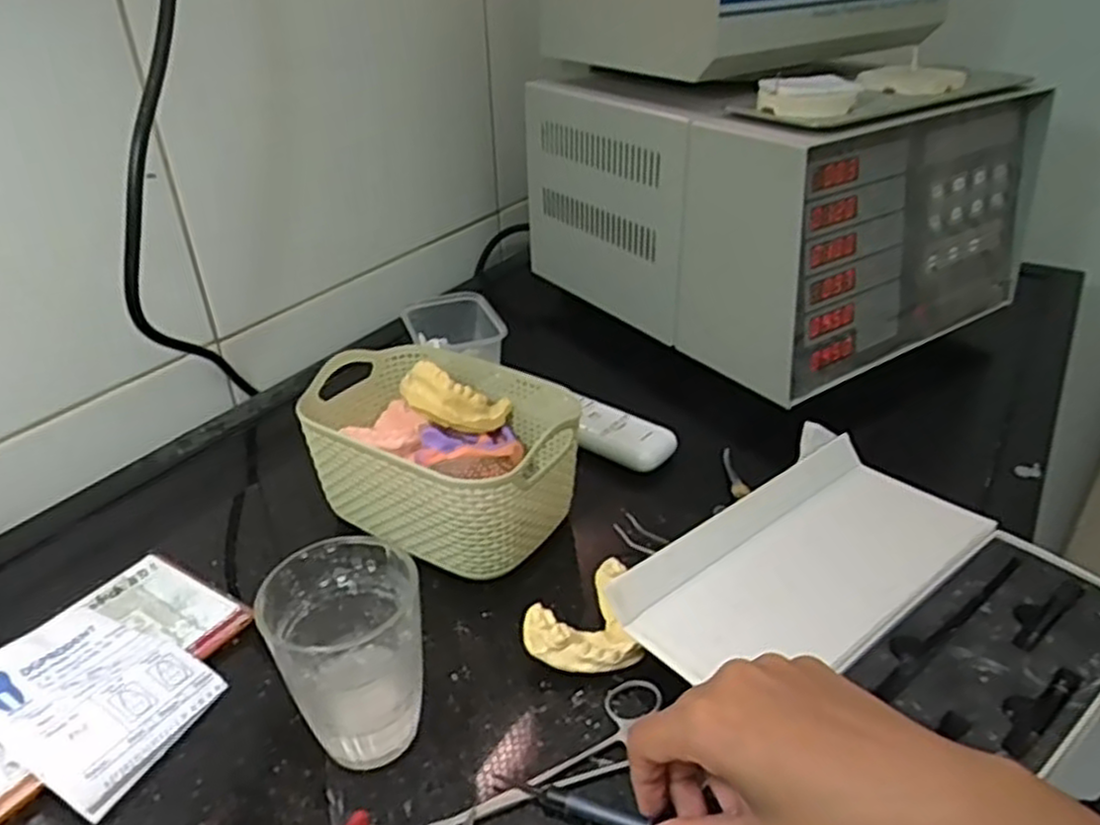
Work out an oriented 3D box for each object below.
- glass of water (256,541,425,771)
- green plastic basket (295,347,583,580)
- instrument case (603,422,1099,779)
[{"bbox_3d":[-0.087,0.112,0.357,0.064,0.092,0.060,-27,39,-33],"label":"glass of water"},{"bbox_3d":[-0.071,0.027,0.493,0.176,0.088,0.115,17,37,29],"label":"green plastic basket"},{"bbox_3d":[0.169,0.106,0.406,0.213,0.035,0.199,-25,38,-31],"label":"instrument case"}]

